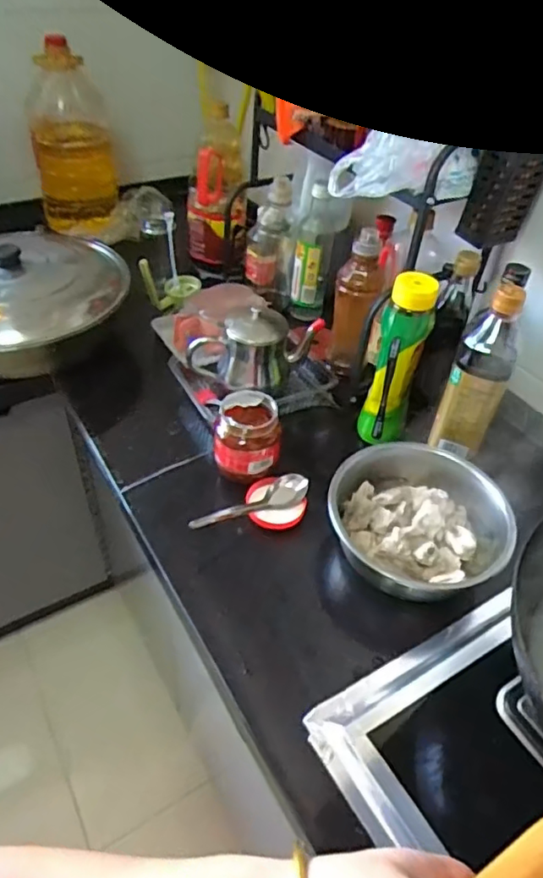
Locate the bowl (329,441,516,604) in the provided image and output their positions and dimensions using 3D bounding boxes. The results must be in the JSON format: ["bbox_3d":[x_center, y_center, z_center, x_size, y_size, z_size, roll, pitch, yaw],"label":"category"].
[{"bbox_3d":[0.163,0.089,0.677,0.186,0.091,0.193,3,44,-3],"label":"bowl"}]

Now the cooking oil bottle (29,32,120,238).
[{"bbox_3d":[-0.399,-0.590,1.162,0.162,0.308,0.149,-8,46,-13],"label":"cooking oil bottle"}]

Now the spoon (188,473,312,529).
[{"bbox_3d":[-0.028,0.080,0.702,0.157,0.032,0.032,-16,48,-21],"label":"spoon"}]

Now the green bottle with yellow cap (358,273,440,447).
[{"bbox_3d":[0.165,-0.097,0.763,0.061,0.231,0.063,16,45,12],"label":"green bottle with yellow cap"}]

